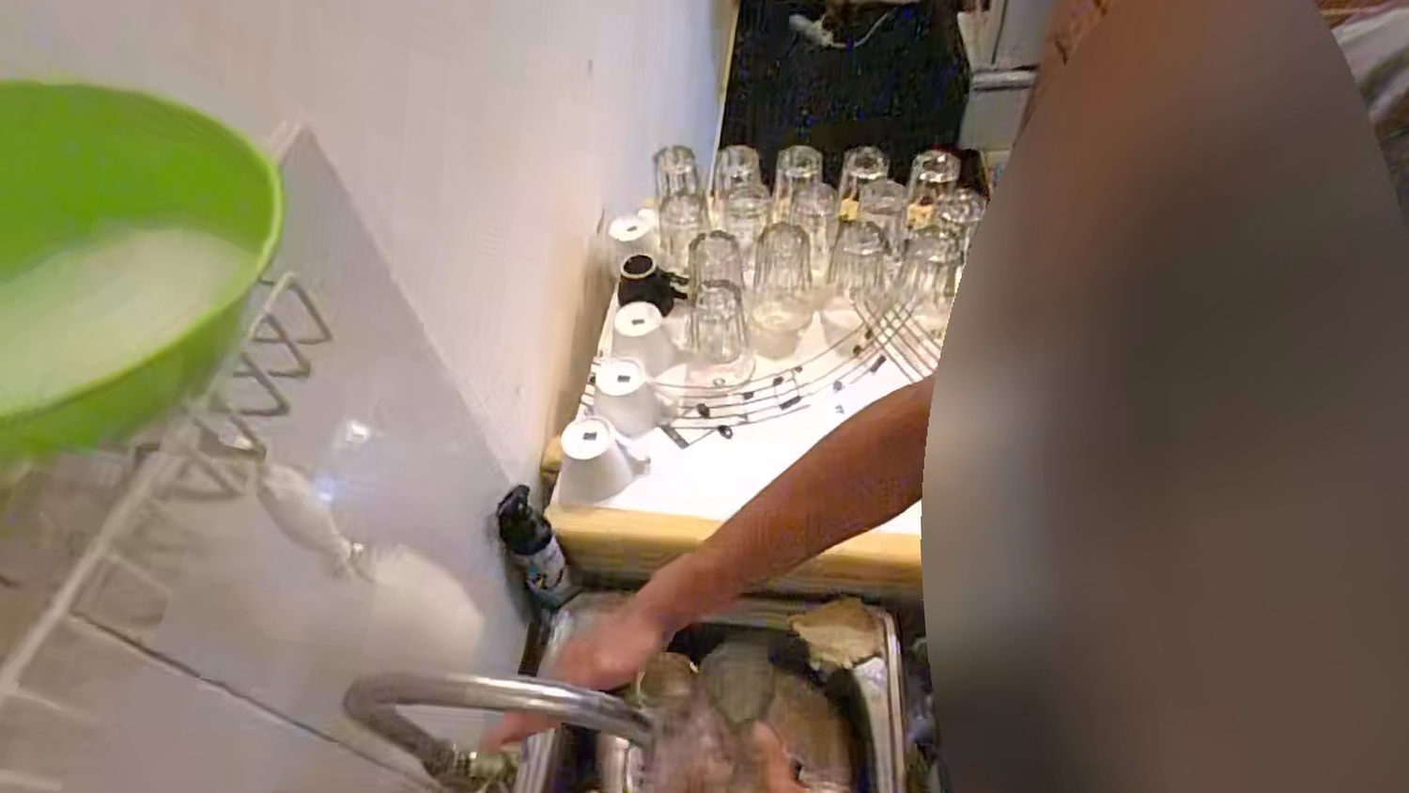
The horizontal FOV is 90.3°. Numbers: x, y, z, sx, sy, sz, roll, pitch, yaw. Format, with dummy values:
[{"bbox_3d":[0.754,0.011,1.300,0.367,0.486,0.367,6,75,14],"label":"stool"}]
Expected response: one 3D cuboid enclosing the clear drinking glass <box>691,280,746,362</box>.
[{"bbox_3d":[0.018,-0.080,0.872,0.064,0.120,0.064,-6,51,1],"label":"clear drinking glass"}]

